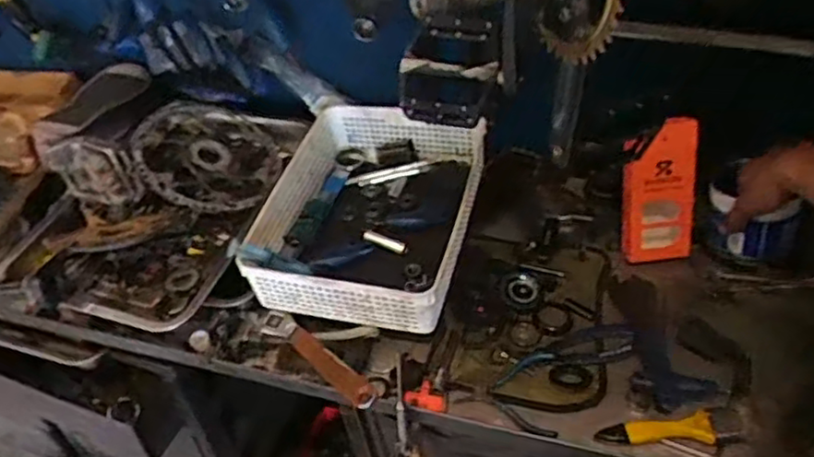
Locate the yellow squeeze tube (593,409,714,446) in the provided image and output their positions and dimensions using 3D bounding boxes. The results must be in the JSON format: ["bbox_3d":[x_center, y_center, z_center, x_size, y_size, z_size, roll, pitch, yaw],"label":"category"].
[{"bbox_3d":[0.258,0.212,0.704,0.117,0.011,0.031,-5,46,2],"label":"yellow squeeze tube"}]

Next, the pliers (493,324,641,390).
[{"bbox_3d":[0.186,0.143,0.790,0.176,0.009,0.048,-12,46,-5],"label":"pliers"}]

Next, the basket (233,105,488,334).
[{"bbox_3d":[-0.052,-0.030,0.893,0.266,0.074,0.327,8,48,14],"label":"basket"}]

